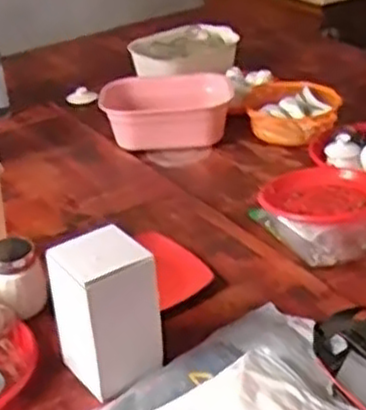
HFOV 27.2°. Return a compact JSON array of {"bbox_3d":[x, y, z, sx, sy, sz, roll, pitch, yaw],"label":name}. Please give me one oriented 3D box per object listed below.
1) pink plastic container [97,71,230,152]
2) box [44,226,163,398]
[{"bbox_3d":[-0.037,-0.218,1.778,0.303,0.102,0.231,-4,30,1],"label":"pink plastic container"},{"bbox_3d":[-0.101,0.149,1.026,0.103,0.211,0.113,-22,35,-28],"label":"box"}]

